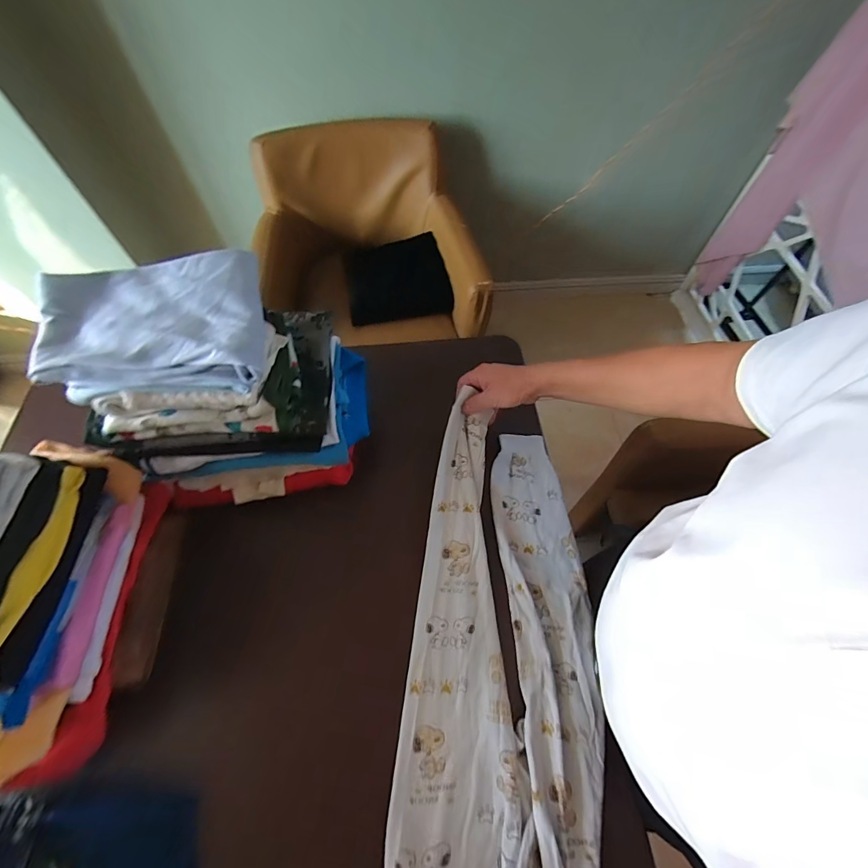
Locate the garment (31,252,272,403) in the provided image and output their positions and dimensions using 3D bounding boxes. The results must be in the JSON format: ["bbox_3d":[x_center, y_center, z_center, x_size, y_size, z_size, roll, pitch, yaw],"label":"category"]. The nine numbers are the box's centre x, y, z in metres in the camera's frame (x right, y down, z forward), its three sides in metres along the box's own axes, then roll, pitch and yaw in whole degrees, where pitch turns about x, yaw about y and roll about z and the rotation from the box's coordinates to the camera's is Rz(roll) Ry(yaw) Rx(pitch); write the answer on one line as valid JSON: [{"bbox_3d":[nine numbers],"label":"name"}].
[{"bbox_3d":[-0.308,-0.124,0.451,0.235,0.062,0.166,-4,62,-3],"label":"garment"}]

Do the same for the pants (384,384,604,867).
[{"bbox_3d":[0.091,0.289,0.534,0.252,0.081,0.670,3,63,1],"label":"pants"}]

